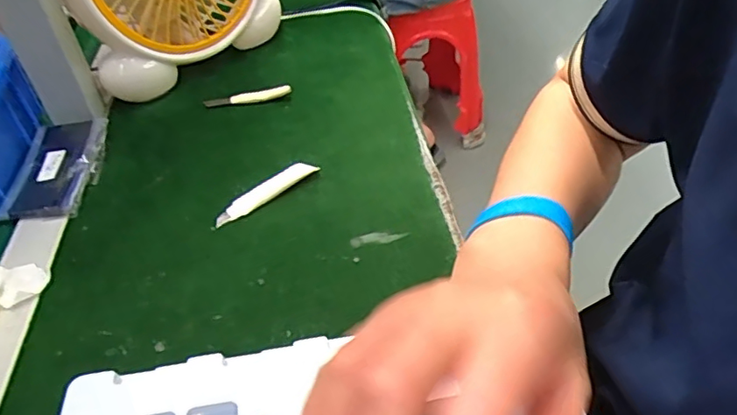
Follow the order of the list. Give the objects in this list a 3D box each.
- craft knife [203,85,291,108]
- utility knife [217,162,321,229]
[{"bbox_3d":[-0.120,-0.111,0.555,0.085,0.011,0.010,-7,43,-3],"label":"craft knife"},{"bbox_3d":[-0.082,-0.013,0.449,0.091,0.011,0.015,-33,50,-28],"label":"utility knife"}]

